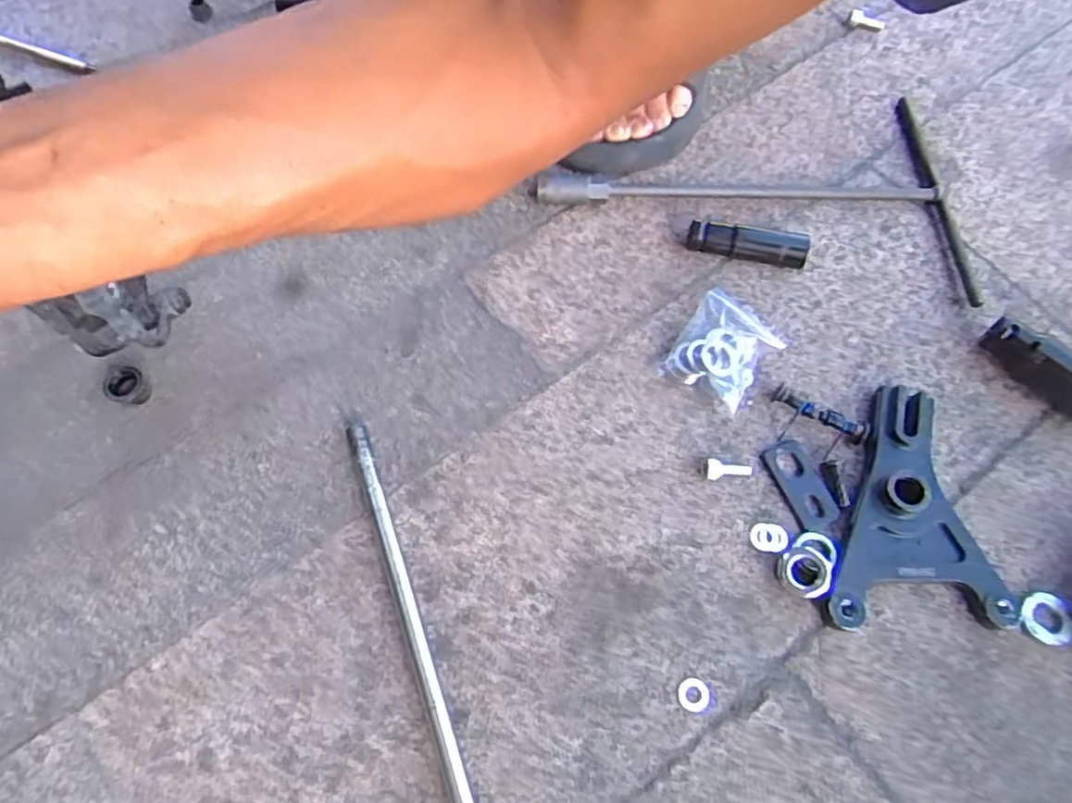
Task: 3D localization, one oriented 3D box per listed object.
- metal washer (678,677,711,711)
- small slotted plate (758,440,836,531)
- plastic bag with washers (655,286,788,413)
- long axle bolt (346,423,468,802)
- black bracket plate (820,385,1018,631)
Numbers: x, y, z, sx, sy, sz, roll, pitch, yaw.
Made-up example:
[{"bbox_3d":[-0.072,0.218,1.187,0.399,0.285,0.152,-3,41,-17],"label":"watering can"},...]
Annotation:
[{"bbox_3d":[0.082,0.152,0.354,0.016,0.004,0.016,5,62,15],"label":"metal washer"},{"bbox_3d":[0.158,0.050,0.407,0.029,0.004,0.057,-15,62,-13],"label":"small slotted plate"},{"bbox_3d":[0.120,-0.036,0.434,0.054,0.018,0.074,32,70,11],"label":"plastic bag with washers"},{"bbox_3d":[-0.060,0.130,0.355,0.016,0.016,0.266,-18,69,-9],"label":"long axle bolt"},{"bbox_3d":[0.206,0.055,0.393,0.095,0.024,0.141,1,67,-1],"label":"black bracket plate"}]

